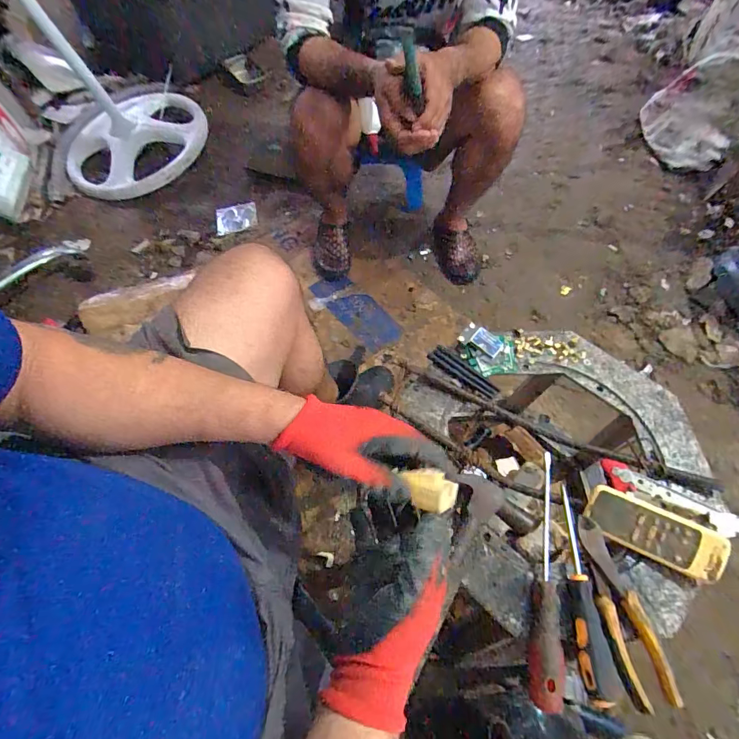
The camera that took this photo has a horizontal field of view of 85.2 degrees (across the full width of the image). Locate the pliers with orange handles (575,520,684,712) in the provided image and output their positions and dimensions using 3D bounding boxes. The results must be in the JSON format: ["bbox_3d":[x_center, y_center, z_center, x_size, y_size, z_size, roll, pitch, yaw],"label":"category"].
[{"bbox_3d":[0.263,0.244,0.420,0.049,0.025,0.170,-3,60,-2],"label":"pliers with orange handles"}]

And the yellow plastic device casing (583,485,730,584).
[{"bbox_3d":[0.320,0.183,0.455,0.134,0.015,0.054,23,86,26],"label":"yellow plastic device casing"}]

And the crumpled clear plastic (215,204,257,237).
[{"bbox_3d":[-0.417,-0.472,1.256,0.132,0.014,0.085,-8,85,6],"label":"crumpled clear plastic"}]

